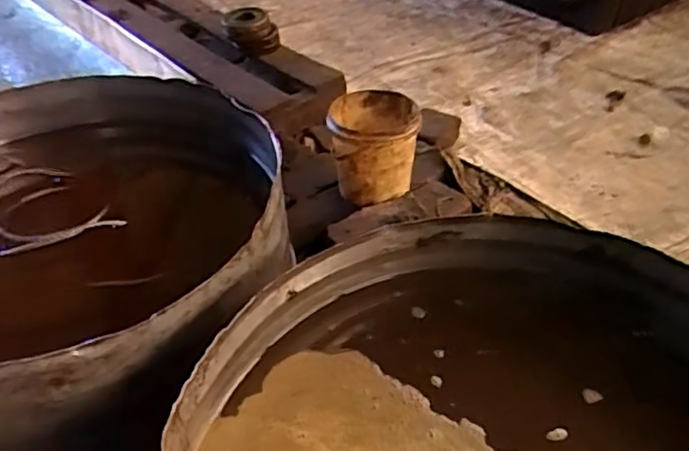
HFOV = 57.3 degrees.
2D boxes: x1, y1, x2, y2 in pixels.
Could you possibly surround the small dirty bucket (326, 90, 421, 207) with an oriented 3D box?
[{"bbox_3d":[0.049,-0.134,1.101,0.142,0.162,0.151,-1,41,1],"label":"small dirty bucket"}]

